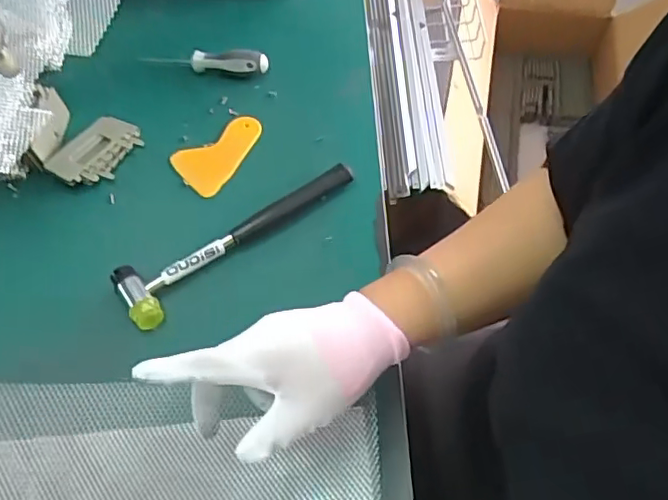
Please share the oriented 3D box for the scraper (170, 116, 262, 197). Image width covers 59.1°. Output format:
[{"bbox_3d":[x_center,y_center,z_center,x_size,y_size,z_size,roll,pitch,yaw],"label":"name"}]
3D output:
[{"bbox_3d":[-0.115,-0.100,0.619,0.099,0.007,0.067,-31,70,-14],"label":"scraper"}]

